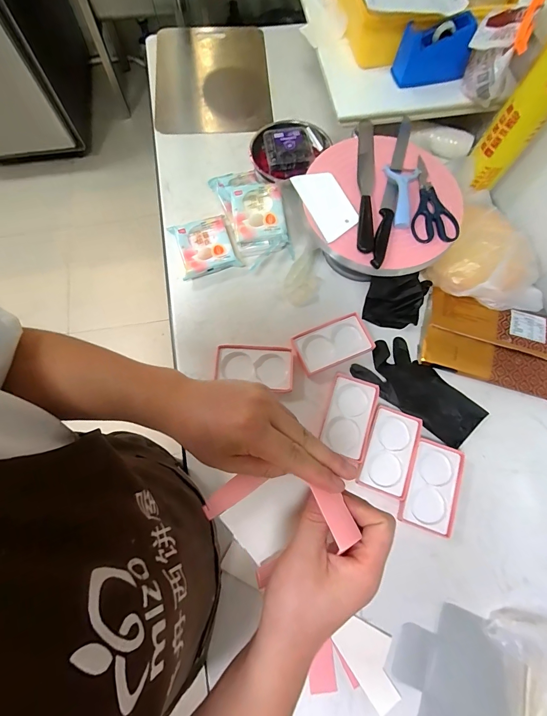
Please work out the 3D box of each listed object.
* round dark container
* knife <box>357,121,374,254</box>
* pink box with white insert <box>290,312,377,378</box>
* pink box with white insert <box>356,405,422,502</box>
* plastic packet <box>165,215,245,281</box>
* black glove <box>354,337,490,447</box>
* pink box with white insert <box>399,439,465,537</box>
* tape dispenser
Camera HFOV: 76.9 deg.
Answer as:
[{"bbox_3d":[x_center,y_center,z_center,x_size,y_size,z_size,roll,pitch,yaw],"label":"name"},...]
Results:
[{"bbox_3d":[0.029,-0.469,0.781,0.162,0.045,0.183,39,76,12],"label":"round dark container"},{"bbox_3d":[0.169,-0.322,0.630,0.031,0.011,0.295,5,72,2],"label":"knife"},{"bbox_3d":[0.118,-0.029,0.676,0.149,0.022,0.082,-21,73,-7],"label":"pink box with white insert"},{"bbox_3d":[0.208,0.167,0.617,0.085,0.016,0.145,21,73,7],"label":"pink box with white insert"},{"bbox_3d":[-0.143,-0.233,0.726,0.116,0.034,0.118,-20,73,-6],"label":"plastic packet"},{"bbox_3d":[0.283,0.059,0.660,0.237,0.010,0.122,40,76,12],"label":"black glove"},{"bbox_3d":[0.280,0.225,0.602,0.086,0.017,0.146,23,73,7],"label":"pink box with white insert"},{"bbox_3d":[0.313,-0.592,0.674,0.134,0.096,0.051,-8,72,-3],"label":"tape dispenser"}]

